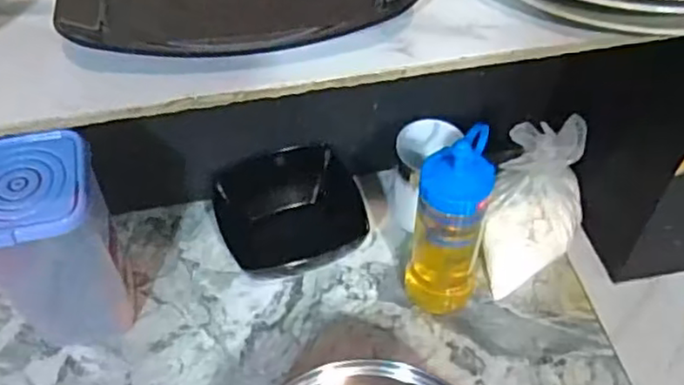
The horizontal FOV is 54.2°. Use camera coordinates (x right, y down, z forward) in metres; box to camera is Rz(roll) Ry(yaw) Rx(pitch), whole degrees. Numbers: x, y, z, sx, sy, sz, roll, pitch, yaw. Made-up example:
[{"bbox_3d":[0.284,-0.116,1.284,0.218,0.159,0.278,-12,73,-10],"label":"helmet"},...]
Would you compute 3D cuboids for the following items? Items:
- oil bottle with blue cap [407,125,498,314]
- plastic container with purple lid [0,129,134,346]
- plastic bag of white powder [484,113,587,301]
[{"bbox_3d":[0.093,0.038,0.584,0.061,0.208,0.062,14,52,12],"label":"oil bottle with blue cap"},{"bbox_3d":[-0.250,0.054,0.587,0.102,0.200,0.090,-7,51,-5],"label":"plastic container with purple lid"},{"bbox_3d":[0.182,0.016,0.629,0.082,0.166,0.102,19,53,16],"label":"plastic bag of white powder"}]

